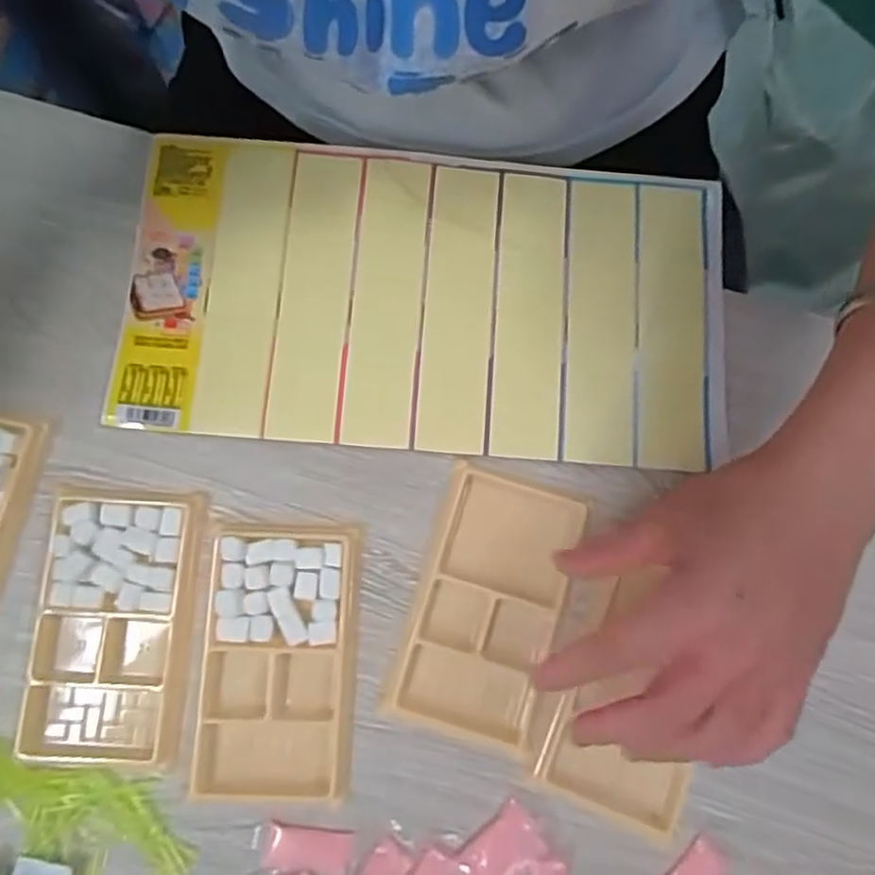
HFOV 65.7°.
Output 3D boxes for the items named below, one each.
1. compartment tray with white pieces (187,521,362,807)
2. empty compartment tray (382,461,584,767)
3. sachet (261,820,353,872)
[{"bbox_3d":[-0.080,0.111,0.339,0.074,0.011,0.133,2,80,0],"label":"compartment tray with white pieces"},{"bbox_3d":[0.025,0.084,0.349,0.070,0.011,0.130,17,80,2],"label":"empty compartment tray"},{"bbox_3d":[-0.064,0.201,0.332,0.042,0.004,0.018,6,80,0],"label":"sachet"}]

